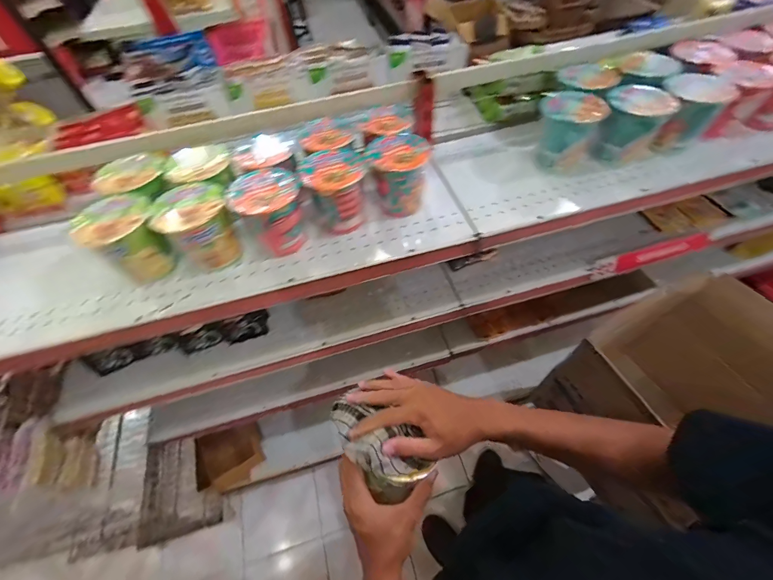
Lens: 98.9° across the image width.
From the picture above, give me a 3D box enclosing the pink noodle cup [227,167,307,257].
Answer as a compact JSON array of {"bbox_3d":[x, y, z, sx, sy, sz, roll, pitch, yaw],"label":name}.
[{"bbox_3d":[-0.191,-0.129,0.559,0.103,0.111,0.109,-2,57,3],"label":"pink noodle cup"}]

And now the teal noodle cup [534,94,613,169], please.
[{"bbox_3d":[0.328,-0.293,0.617,0.106,0.104,0.085,30,64,21],"label":"teal noodle cup"}]

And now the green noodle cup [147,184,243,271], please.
[{"bbox_3d":[-0.295,-0.099,0.542,0.099,0.126,0.107,-30,60,-15],"label":"green noodle cup"}]

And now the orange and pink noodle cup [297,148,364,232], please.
[{"bbox_3d":[-0.084,-0.165,0.573,0.097,0.112,0.095,-19,57,-8],"label":"orange and pink noodle cup"}]

